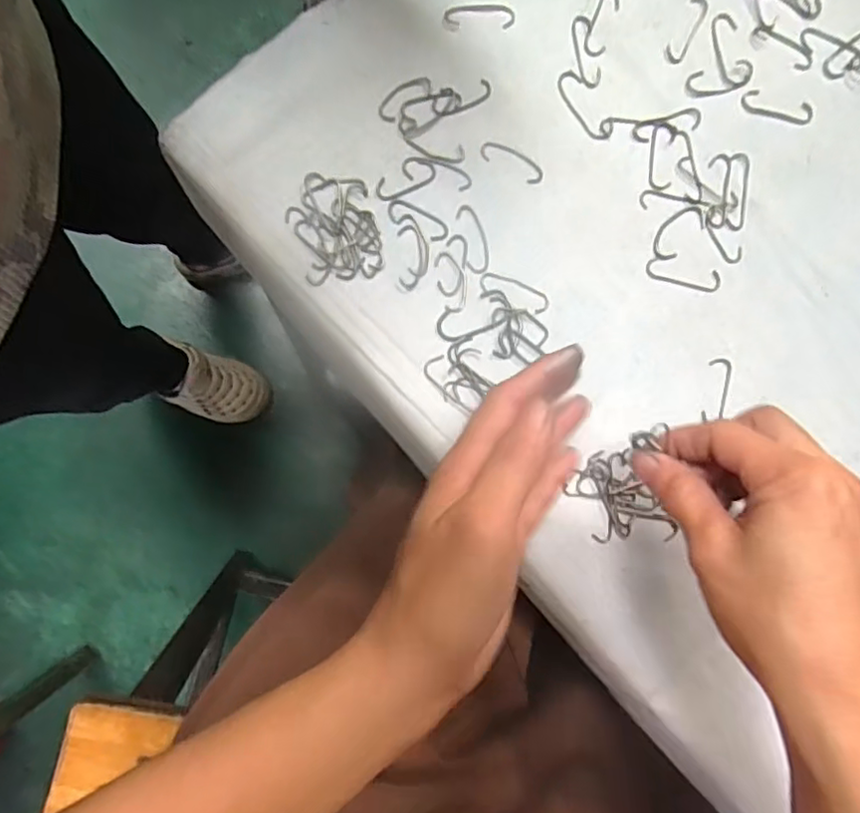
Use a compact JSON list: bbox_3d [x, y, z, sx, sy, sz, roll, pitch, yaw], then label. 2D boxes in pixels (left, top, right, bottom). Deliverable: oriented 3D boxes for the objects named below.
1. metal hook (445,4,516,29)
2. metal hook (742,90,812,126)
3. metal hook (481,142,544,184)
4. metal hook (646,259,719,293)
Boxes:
[{"bbox_3d":[0.027,-0.212,0.326,0.039,0.004,0.014,-3,86,-7],"label":"metal hook"},{"bbox_3d":[0.200,-0.171,0.347,0.043,0.004,0.015,11,85,-6],"label":"metal hook"},{"bbox_3d":[0.045,-0.132,0.324,0.036,0.004,0.013,26,83,-4],"label":"metal hook"},{"bbox_3d":[0.140,-0.072,0.334,0.043,0.004,0.012,10,85,-6],"label":"metal hook"}]

